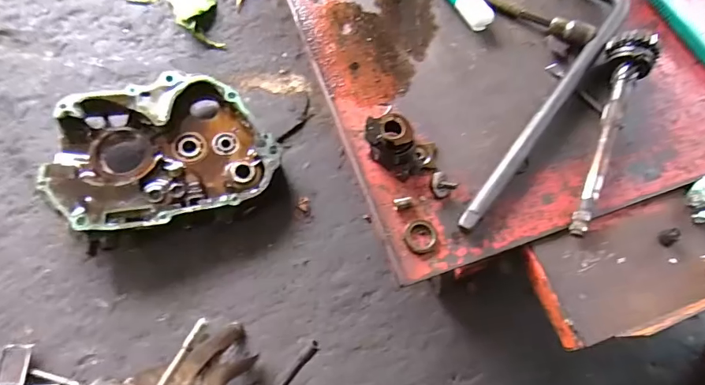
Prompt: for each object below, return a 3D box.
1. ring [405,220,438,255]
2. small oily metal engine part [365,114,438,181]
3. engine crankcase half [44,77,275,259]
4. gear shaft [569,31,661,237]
[{"bbox_3d":[0.055,0.035,0.357,0.026,0.004,0.027,1,68,-3],"label":"ring"},{"bbox_3d":[0.040,-0.036,0.371,0.062,0.034,0.039,18,68,4],"label":"small oily metal engine part"},{"bbox_3d":[-0.219,-0.043,0.521,0.240,0.064,0.176,-16,70,-10],"label":"engine crankcase half"},{"bbox_3d":[0.215,-0.056,0.383,0.037,0.043,0.189,27,69,8],"label":"gear shaft"}]

